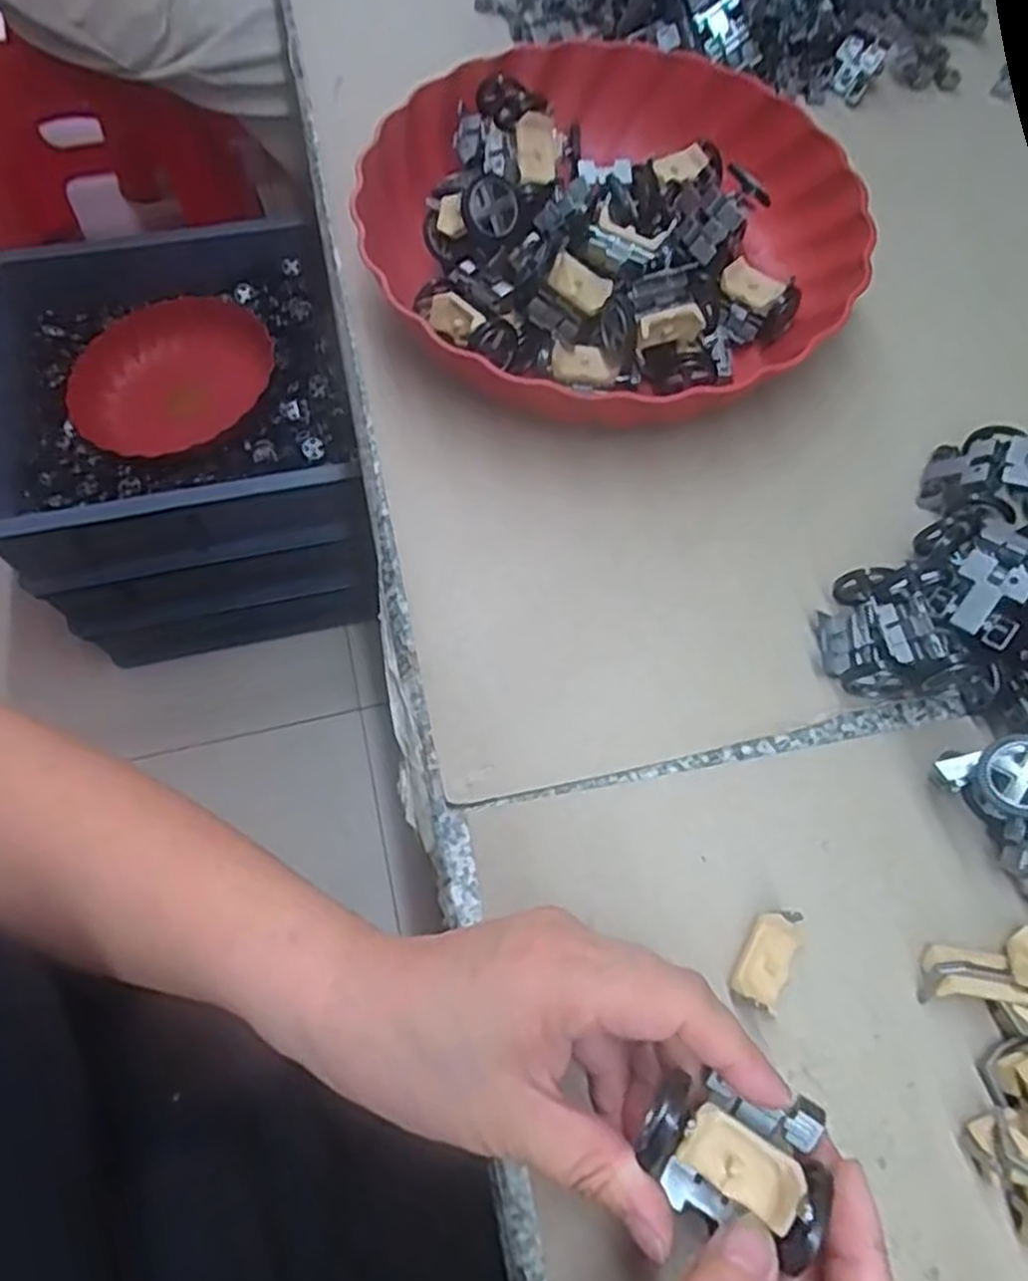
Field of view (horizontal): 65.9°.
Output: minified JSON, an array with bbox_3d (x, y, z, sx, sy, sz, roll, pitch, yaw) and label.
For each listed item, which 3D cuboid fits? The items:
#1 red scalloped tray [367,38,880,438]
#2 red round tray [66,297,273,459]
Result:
[{"bbox_3d":[0.046,-0.212,0.406,0.245,0.065,0.243,-28,68,-14],"label":"red scalloped tray"},{"bbox_3d":[-0.448,-0.349,1.037,0.255,0.031,0.235,-3,76,10],"label":"red round tray"}]

